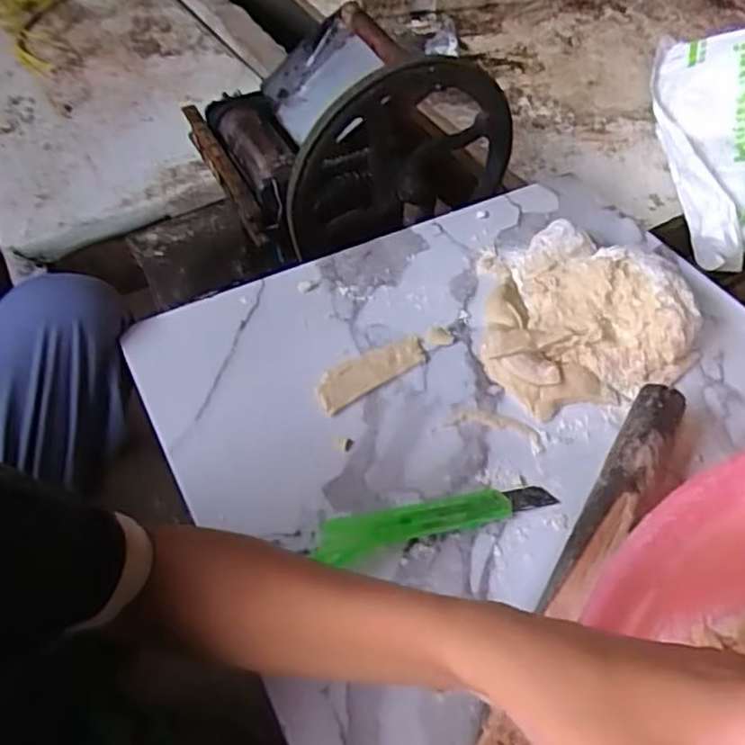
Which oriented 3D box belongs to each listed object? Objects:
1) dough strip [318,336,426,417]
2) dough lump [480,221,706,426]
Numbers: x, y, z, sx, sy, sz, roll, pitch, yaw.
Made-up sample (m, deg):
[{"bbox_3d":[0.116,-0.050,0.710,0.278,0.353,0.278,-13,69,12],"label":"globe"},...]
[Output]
[{"bbox_3d":[-0.001,-0.002,0.559,0.098,0.007,0.035,-31,59,-24],"label":"dough strip"},{"bbox_3d":[0.155,-0.055,0.577,0.157,0.053,0.177,-26,57,-21],"label":"dough lump"}]

